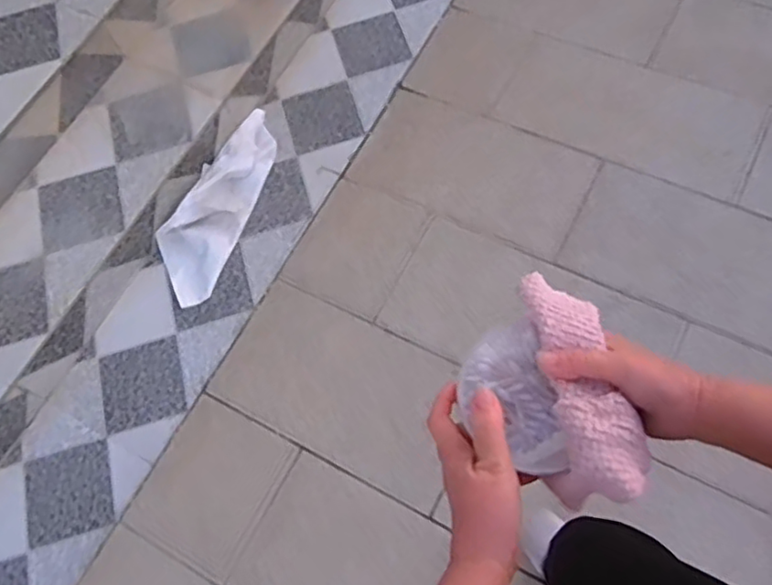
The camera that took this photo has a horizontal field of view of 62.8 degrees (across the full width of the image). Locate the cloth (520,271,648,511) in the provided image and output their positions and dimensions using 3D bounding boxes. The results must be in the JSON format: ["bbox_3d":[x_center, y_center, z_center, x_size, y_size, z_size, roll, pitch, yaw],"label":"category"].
[{"bbox_3d":[0.134,0.060,0.426,0.061,0.037,0.154,-9,65,-2],"label":"cloth"}]

